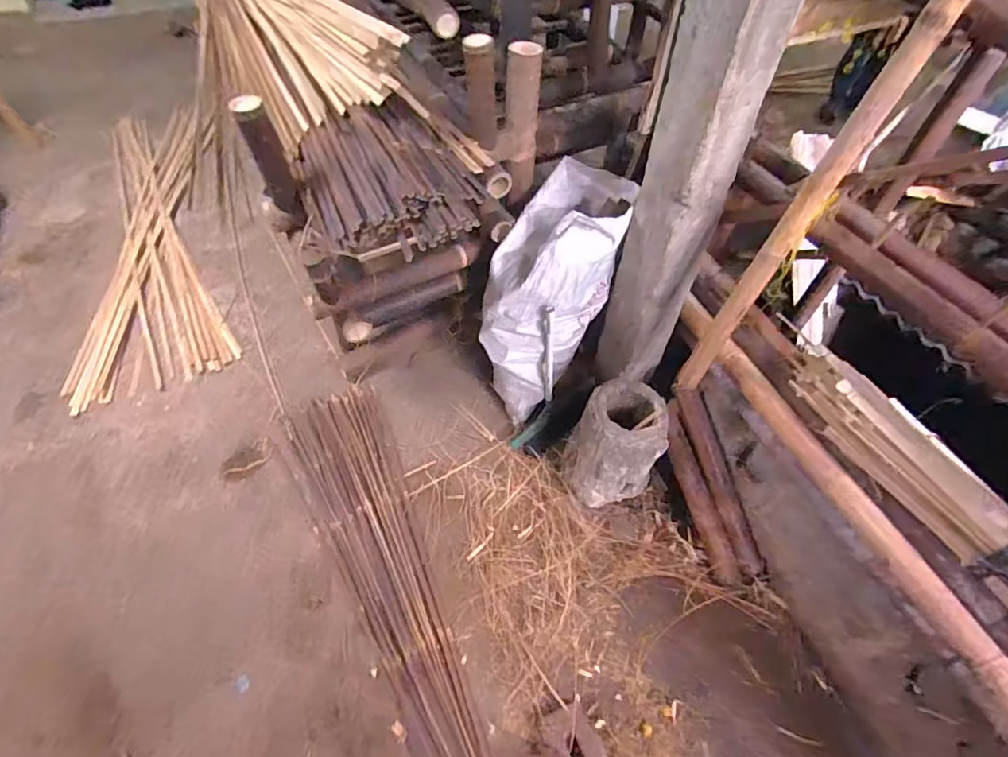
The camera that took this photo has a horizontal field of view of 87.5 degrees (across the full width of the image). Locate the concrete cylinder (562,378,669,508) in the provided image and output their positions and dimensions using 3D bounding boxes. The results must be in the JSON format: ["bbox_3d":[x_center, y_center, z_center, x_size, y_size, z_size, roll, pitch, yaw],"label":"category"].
[{"bbox_3d":[0.325,0.202,1.549,0.249,0.350,0.249,1,53,-2],"label":"concrete cylinder"}]

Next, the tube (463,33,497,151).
[{"bbox_3d":[-0.056,-0.691,1.278,0.080,0.239,0.058,-8,54,-9],"label":"tube"}]

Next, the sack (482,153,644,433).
[{"bbox_3d":[0.118,-0.247,1.617,0.348,0.763,0.300,18,39,-8],"label":"sack"}]

